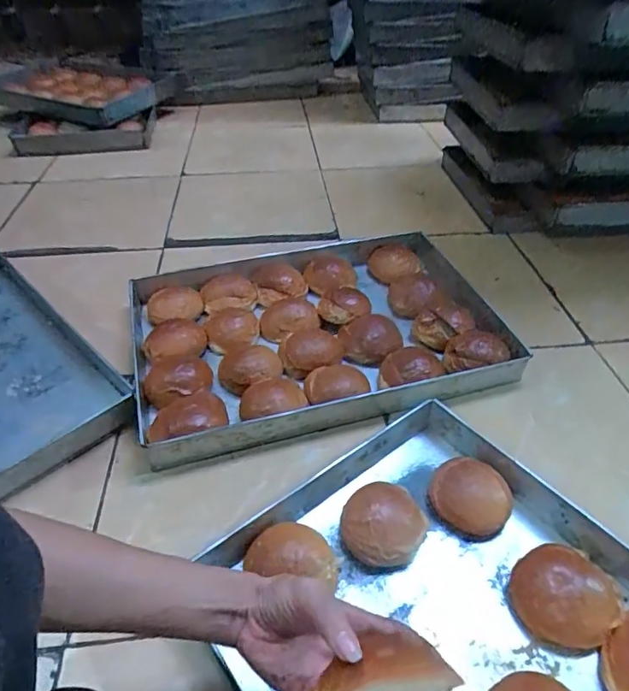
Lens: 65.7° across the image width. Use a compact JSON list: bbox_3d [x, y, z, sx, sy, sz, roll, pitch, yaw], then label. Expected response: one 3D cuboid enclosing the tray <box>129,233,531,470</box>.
[{"bbox_3d":[-0.007,-0.038,0.864,0.601,0.056,0.430,-11,43,-12],"label":"tray"}]

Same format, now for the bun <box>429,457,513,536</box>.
[{"bbox_3d":[0.200,0.187,0.620,0.096,0.050,0.097,0,42,0],"label":"bun"}]

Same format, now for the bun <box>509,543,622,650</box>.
[{"bbox_3d":[0.275,0.271,0.534,0.106,0.046,0.101,-31,50,-30],"label":"bun"}]

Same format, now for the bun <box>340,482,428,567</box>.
[{"bbox_3d":[0.084,0.217,0.593,0.095,0.049,0.090,0,42,0],"label":"bun"}]

